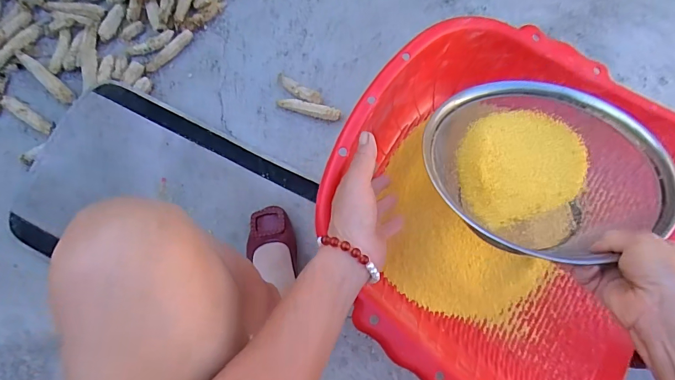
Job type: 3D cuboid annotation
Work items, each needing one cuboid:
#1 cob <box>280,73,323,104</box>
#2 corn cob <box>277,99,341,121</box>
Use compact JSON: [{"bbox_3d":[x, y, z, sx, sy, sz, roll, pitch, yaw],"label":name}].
[{"bbox_3d":[-0.077,-0.193,0.774,0.103,0.023,0.028,27,76,8],"label":"cob"},{"bbox_3d":[-0.055,-0.157,0.768,0.122,0.020,0.022,12,74,5],"label":"corn cob"}]

